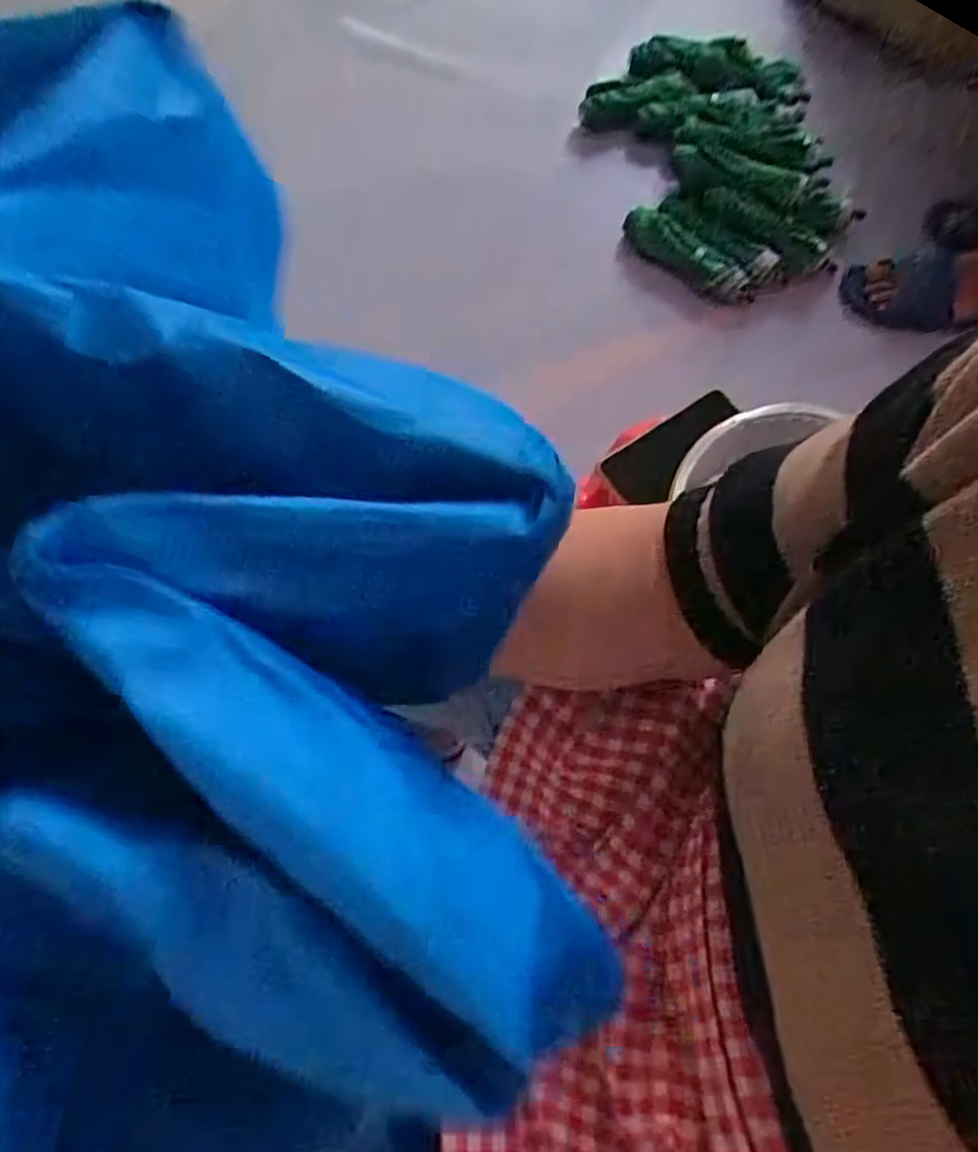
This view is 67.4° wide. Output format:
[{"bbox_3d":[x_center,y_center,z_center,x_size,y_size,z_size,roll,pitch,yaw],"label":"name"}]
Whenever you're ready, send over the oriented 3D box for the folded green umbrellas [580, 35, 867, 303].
[{"bbox_3d":[0.381,-0.691,1.197,0.390,0.126,0.474,-10,71,-6],"label":"folded green umbrellas"}]

